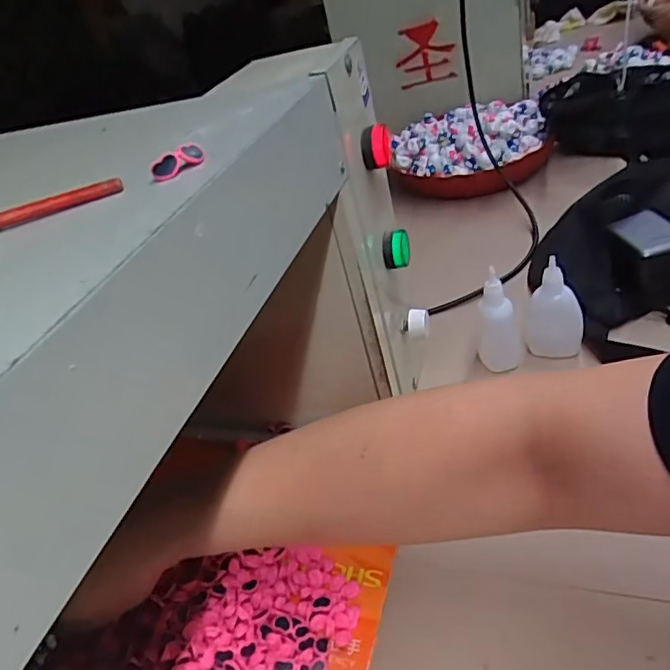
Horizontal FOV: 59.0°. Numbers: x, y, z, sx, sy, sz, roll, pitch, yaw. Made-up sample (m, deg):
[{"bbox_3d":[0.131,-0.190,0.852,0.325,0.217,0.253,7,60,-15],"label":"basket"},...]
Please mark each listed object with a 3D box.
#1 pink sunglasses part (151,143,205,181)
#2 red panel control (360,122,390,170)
[{"bbox_3d":[-0.063,-0.070,0.238,0.023,0.009,0.007,-36,38,-27],"label":"pink sunglasses part"},{"bbox_3d":[0.027,-0.123,0.391,0.017,0.025,0.033,-7,34,12],"label":"red panel control"}]

